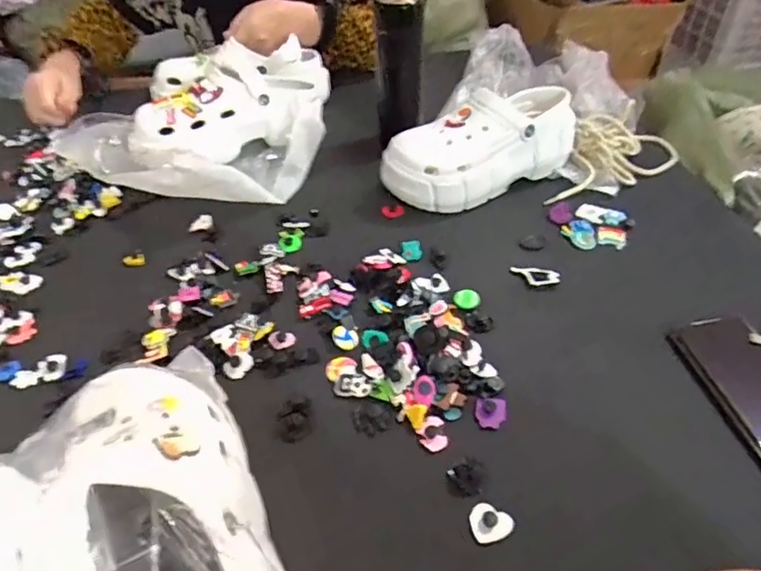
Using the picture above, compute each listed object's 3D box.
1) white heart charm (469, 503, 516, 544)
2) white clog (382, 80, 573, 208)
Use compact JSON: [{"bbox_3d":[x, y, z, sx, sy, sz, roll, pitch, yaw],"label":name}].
[{"bbox_3d":[0.079,0.169,0.393,0.028,0.004,0.027,-8,51,11],"label":"white heart charm"},{"bbox_3d":[0.128,-0.165,0.680,0.244,0.126,0.091,-22,49,-18],"label":"white clog"}]

